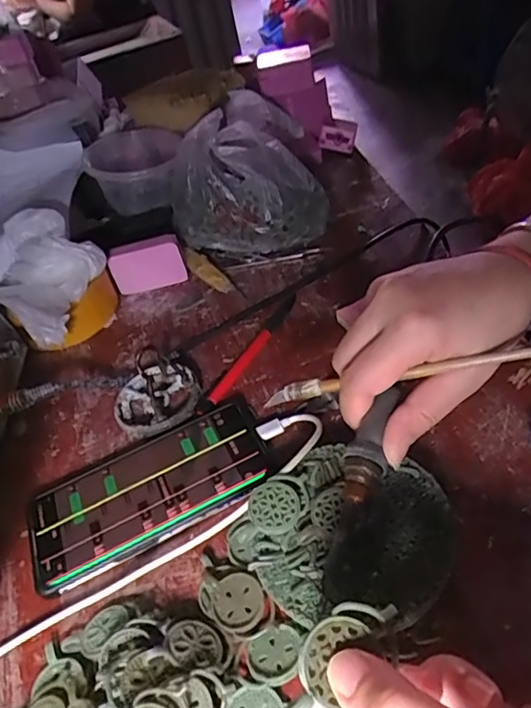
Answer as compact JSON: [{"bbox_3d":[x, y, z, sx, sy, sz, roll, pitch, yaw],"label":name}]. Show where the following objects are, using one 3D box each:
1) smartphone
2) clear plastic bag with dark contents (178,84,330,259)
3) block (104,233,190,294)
[{"bbox_3d":[-0.080,0.088,0.367,0.162,0.010,0.087,-25,43,-11],"label":"smartphone"},{"bbox_3d":[-0.020,-0.168,0.546,0.152,0.124,0.126,-19,42,-3],"label":"clear plastic bag with dark contents"},{"bbox_3d":[-0.117,-0.088,0.532,0.069,0.052,0.013,-20,42,-6],"label":"block"}]

